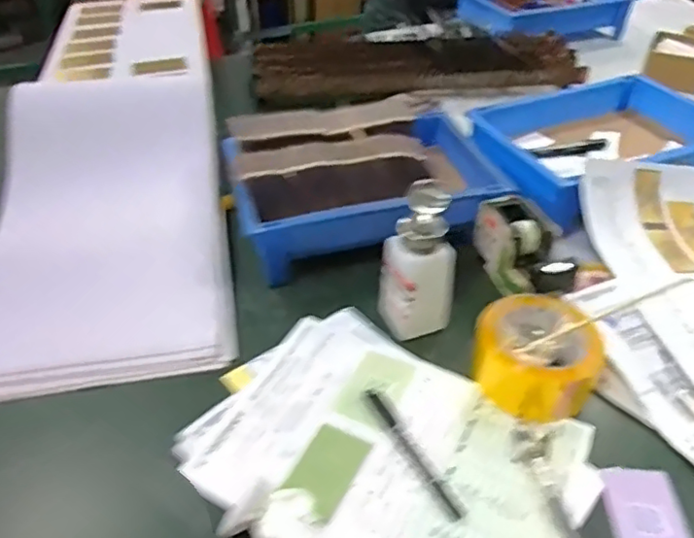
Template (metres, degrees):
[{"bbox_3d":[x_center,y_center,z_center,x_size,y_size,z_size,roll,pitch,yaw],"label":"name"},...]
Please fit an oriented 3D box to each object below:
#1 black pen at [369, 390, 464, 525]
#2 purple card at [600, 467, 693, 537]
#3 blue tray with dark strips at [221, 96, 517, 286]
[{"bbox_3d":[0.056,0.157,0.522,0.013,0.007,0.138,-20,43,-21],"label":"black pen"},{"bbox_3d":[0.234,0.196,0.472,0.059,0.009,0.084,1,40,2],"label":"purple card"},{"bbox_3d":[0.006,-0.111,0.729,0.281,0.094,0.201,-12,41,-14],"label":"blue tray with dark strips"}]

